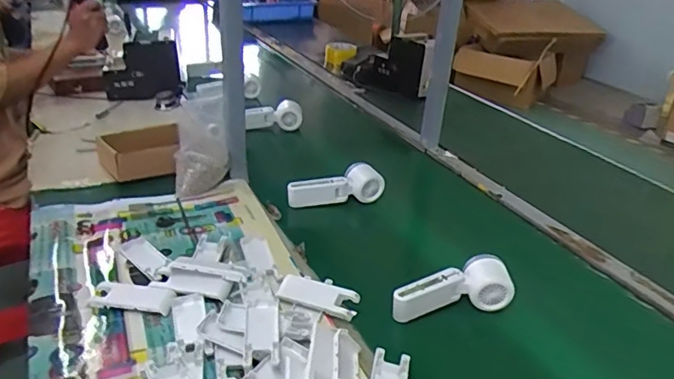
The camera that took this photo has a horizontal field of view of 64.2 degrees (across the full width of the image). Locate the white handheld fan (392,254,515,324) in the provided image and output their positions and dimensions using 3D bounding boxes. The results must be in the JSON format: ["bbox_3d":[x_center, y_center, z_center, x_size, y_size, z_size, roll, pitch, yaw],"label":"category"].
[{"bbox_3d":[0.152,0.136,0.695,0.156,0.053,0.067,-12,32,-25],"label":"white handheld fan"}]

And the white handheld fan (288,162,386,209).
[{"bbox_3d":[-0.003,-0.005,0.951,0.172,0.062,0.041,-2,29,-10],"label":"white handheld fan"}]

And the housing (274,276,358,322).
[{"bbox_3d":[-0.024,0.134,0.692,0.105,0.010,0.051,13,30,17],"label":"housing"}]

